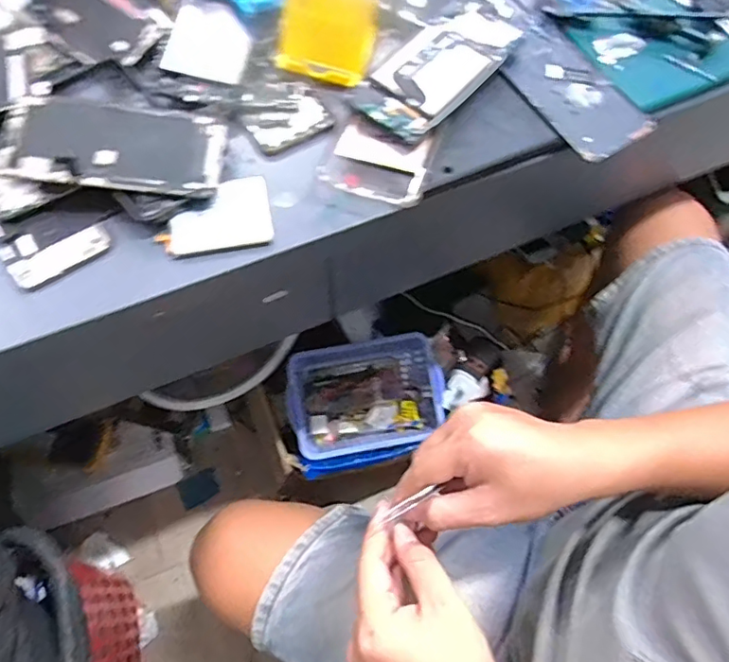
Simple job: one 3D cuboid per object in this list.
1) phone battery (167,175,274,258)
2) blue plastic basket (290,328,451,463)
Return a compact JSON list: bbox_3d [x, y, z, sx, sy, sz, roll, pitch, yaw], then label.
[{"bbox_3d":[-0.110,-0.087,0.419,0.076,0.007,0.058,-12,68,-7],"label":"phone battery"},{"bbox_3d":[0.001,0.109,0.871,0.235,0.077,0.171,-11,68,-6],"label":"blue plastic basket"}]

